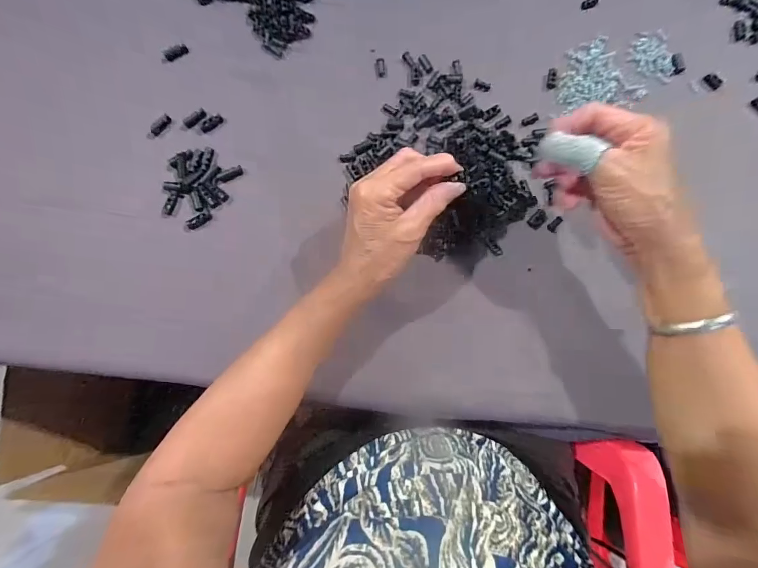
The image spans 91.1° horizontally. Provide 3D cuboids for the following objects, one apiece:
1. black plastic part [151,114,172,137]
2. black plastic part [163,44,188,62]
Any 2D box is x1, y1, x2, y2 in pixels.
[{"bbox_3d":[-0.224,-0.164,0.381,0.006,0.010,0.025,33,83,5],"label":"black plastic part"},{"bbox_3d":[-0.215,-0.246,0.394,0.025,0.006,0.012,-31,82,-4],"label":"black plastic part"}]

